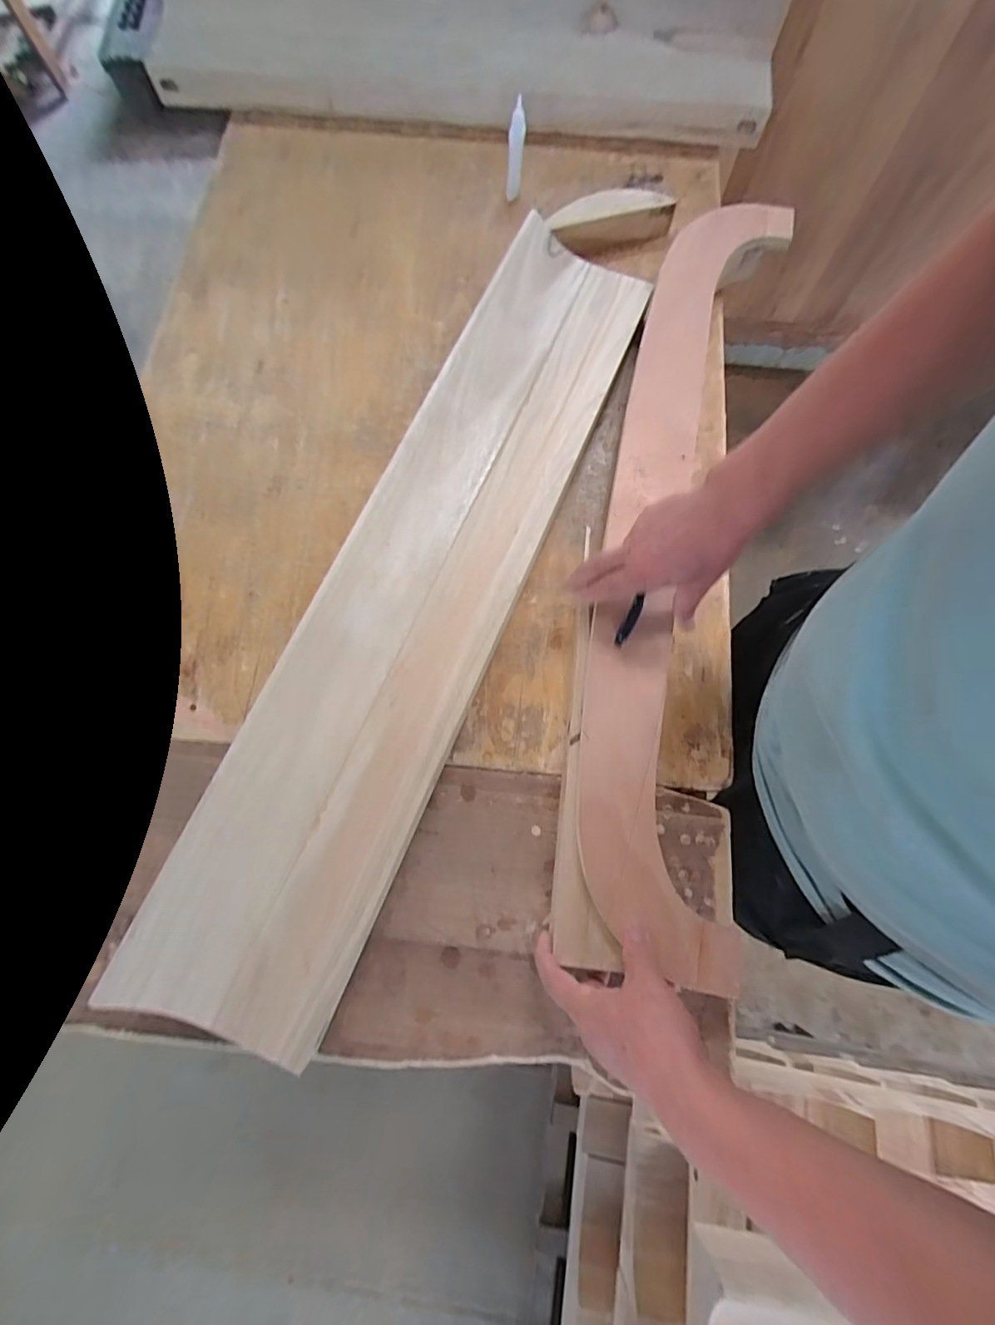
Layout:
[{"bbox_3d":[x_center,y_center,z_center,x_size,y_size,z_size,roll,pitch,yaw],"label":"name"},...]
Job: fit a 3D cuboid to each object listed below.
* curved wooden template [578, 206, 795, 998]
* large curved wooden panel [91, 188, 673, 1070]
[{"bbox_3d":[0.211,-0.178,0.558,0.165,0.032,0.913,12,73,-2],"label":"curved wooden template"},{"bbox_3d":[-0.042,-0.151,0.549,0.183,0.084,1.027,21,75,6],"label":"large curved wooden panel"}]

